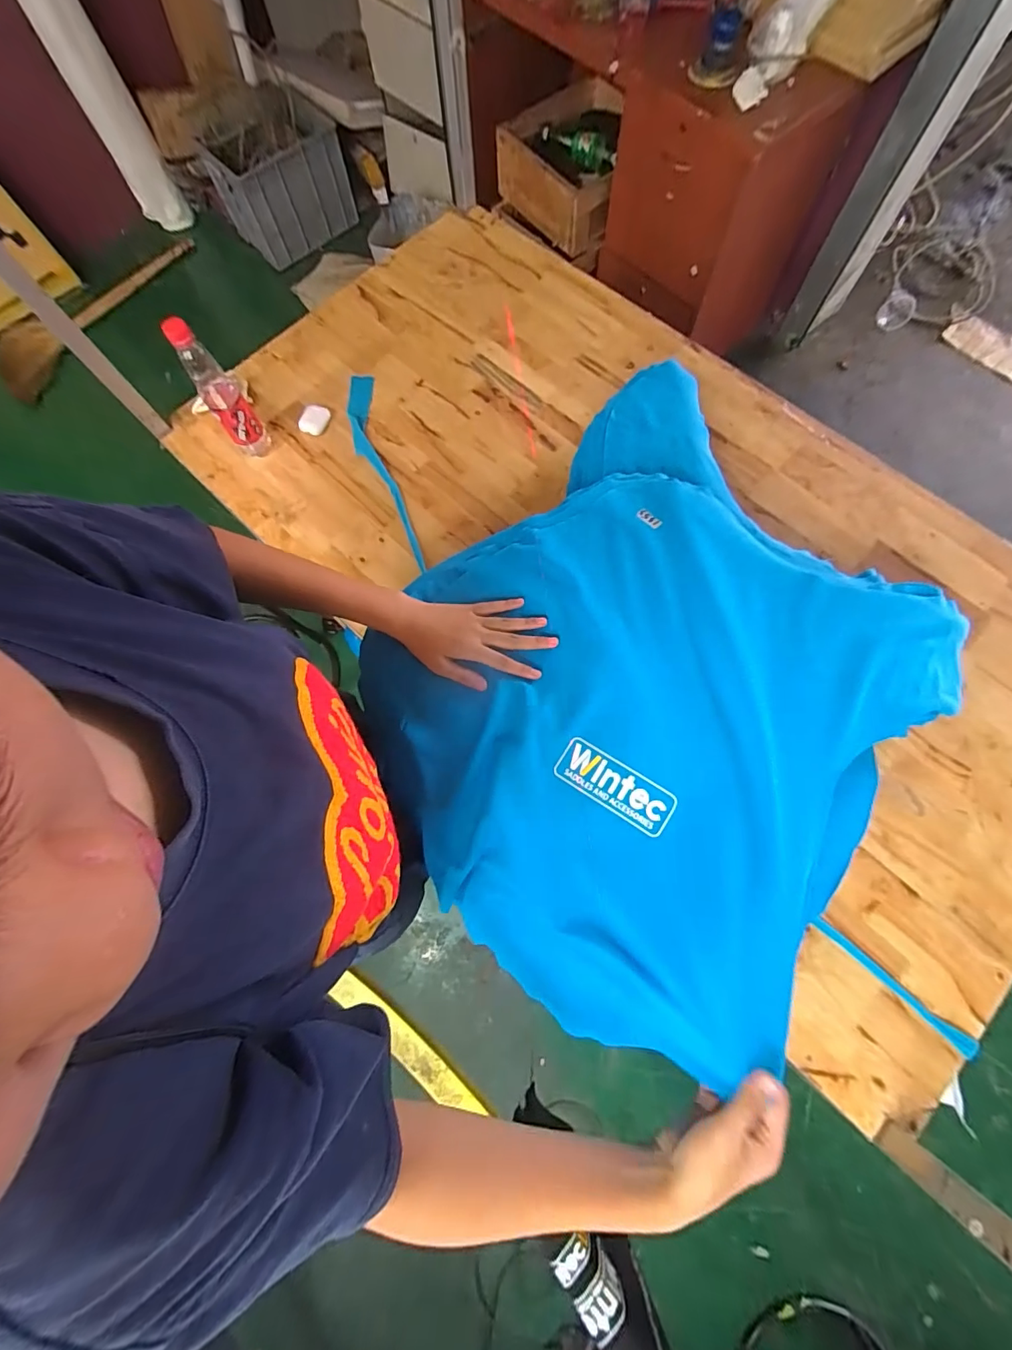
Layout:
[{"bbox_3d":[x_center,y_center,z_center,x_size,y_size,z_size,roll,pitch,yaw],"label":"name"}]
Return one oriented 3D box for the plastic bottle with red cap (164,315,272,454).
[{"bbox_3d":[-0.436,-0.429,0.723,0.053,0.218,0.056,-36,76,-9],"label":"plastic bottle with red cap"}]

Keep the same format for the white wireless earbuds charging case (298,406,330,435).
[{"bbox_3d":[-0.333,-0.442,0.821,0.042,0.014,0.047,19,75,7],"label":"white wireless earbuds charging case"}]

